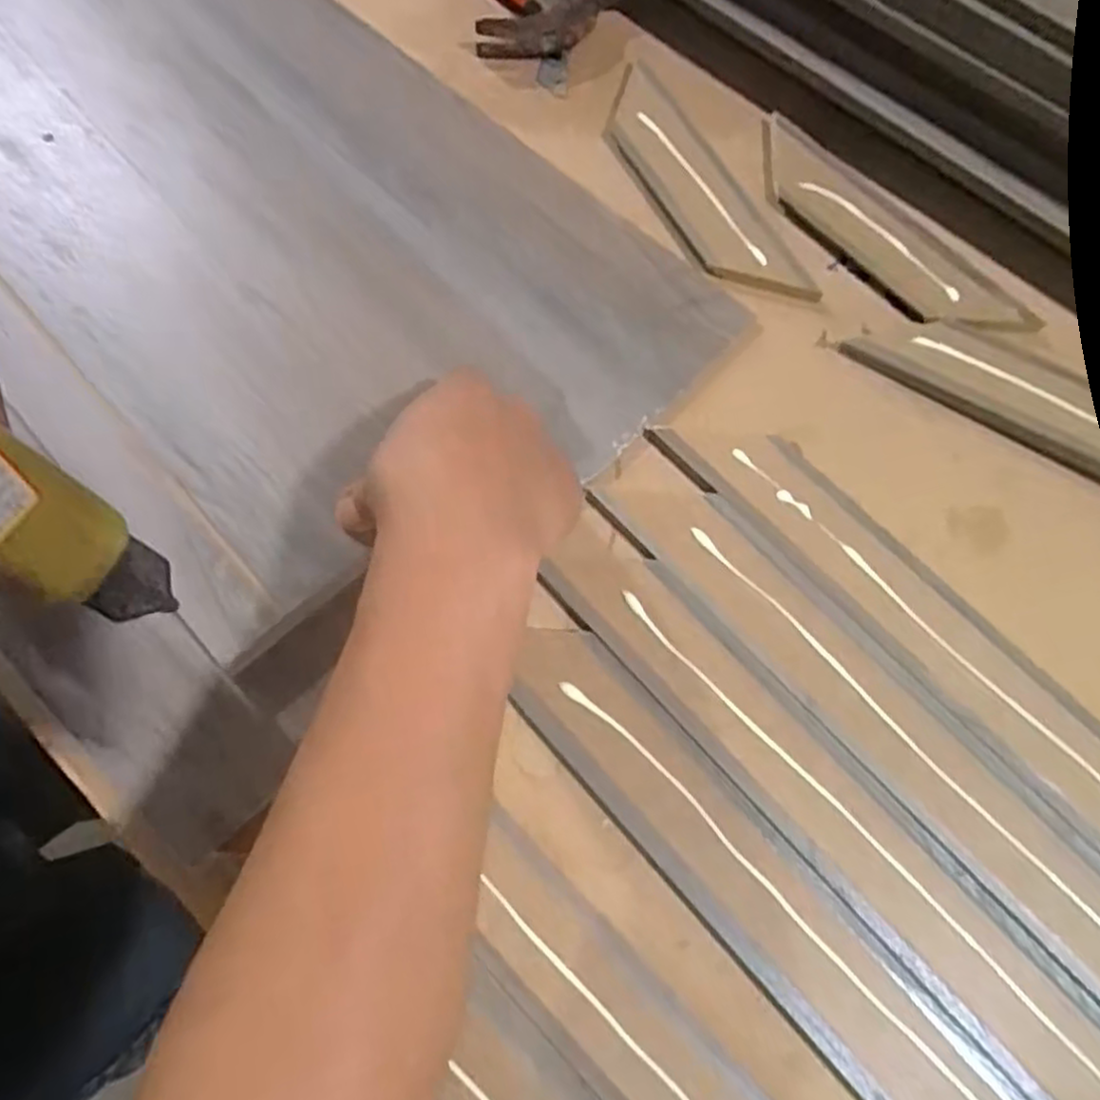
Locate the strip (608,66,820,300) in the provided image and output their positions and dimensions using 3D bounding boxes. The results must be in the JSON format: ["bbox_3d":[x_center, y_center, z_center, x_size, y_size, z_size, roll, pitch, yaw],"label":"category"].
[{"bbox_3d":[0.083,-0.205,0.417,0.047,0.007,0.176,-27,73,-10],"label":"strip"}]

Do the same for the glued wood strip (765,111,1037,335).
[{"bbox_3d":[0.181,-0.177,0.407,0.053,0.005,0.181,-38,75,-13],"label":"glued wood strip"}]

